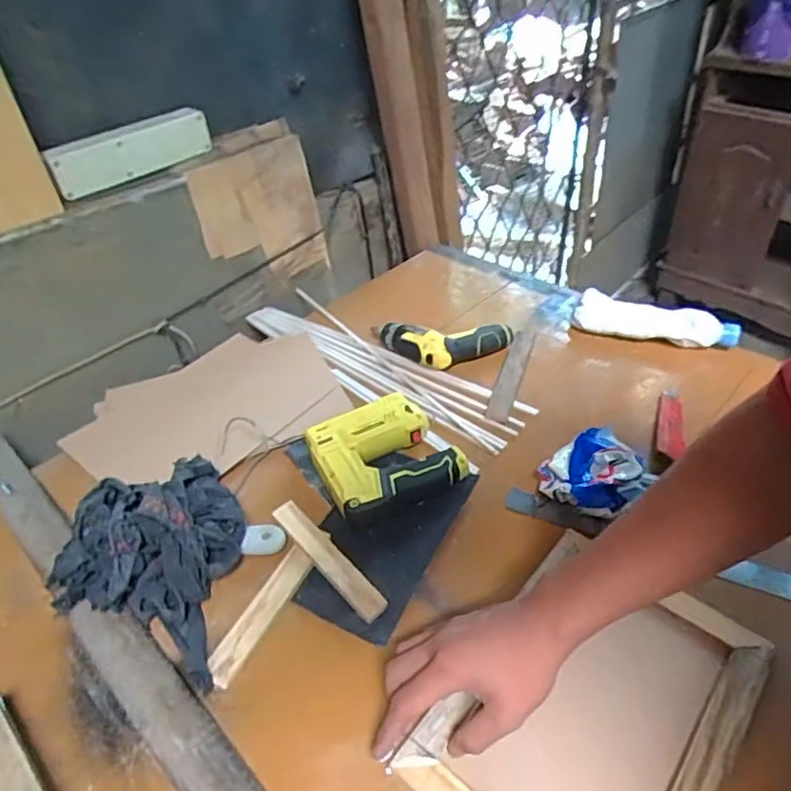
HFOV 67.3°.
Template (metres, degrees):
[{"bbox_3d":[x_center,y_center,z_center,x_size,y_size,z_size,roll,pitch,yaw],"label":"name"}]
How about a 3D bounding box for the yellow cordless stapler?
[{"bbox_3d":[-0.018,0.068,0.705,0.148,0.042,0.144,-19,45,-22],"label":"yellow cordless stapler"}]

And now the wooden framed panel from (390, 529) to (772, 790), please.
[{"bbox_3d":[0.168,0.264,0.506,0.201,0.036,0.281,29,48,28],"label":"wooden framed panel"}]

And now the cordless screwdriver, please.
[{"bbox_3d":[0.072,-0.074,0.871,0.206,0.056,0.088,-3,42,3],"label":"cordless screwdriver"}]

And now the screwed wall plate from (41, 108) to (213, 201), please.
[{"bbox_3d":[-0.358,-0.337,0.816,0.019,0.068,0.230,29,52,33],"label":"screwed wall plate"}]

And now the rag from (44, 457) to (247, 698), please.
[{"bbox_3d":[-0.242,0.151,0.603,0.161,0.070,0.239,1,41,3],"label":"rag"}]

